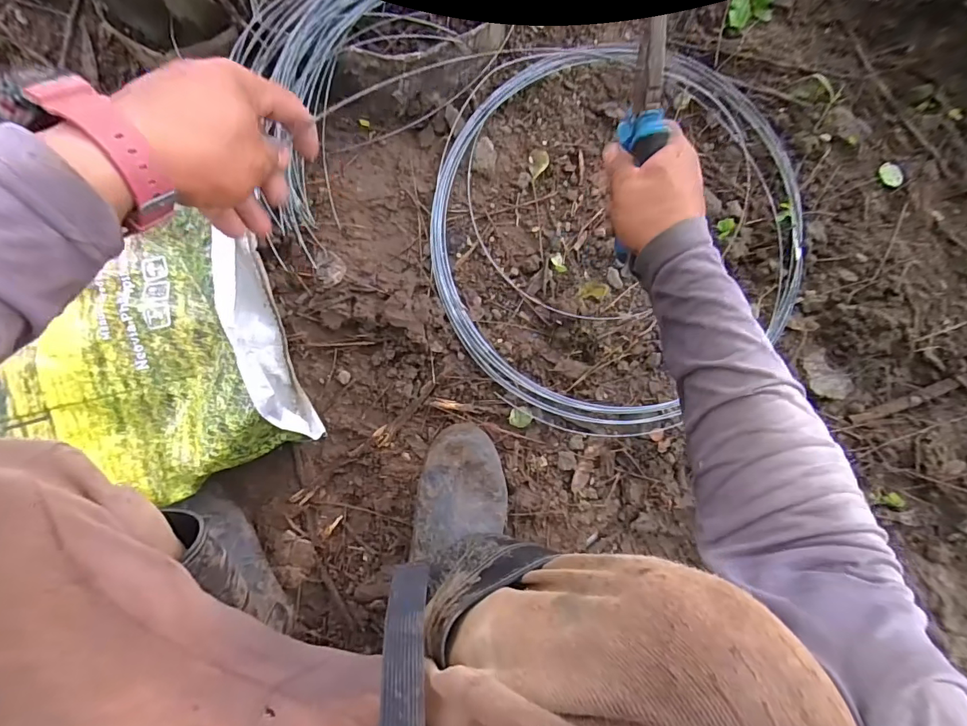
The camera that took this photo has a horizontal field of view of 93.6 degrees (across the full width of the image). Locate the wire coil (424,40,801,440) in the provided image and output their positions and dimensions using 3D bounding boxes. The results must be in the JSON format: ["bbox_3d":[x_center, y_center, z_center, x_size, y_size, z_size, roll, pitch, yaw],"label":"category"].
[{"bbox_3d":[0.172,-0.173,0.578,0.492,0.060,0.467,-1,93,-12],"label":"wire coil"}]

